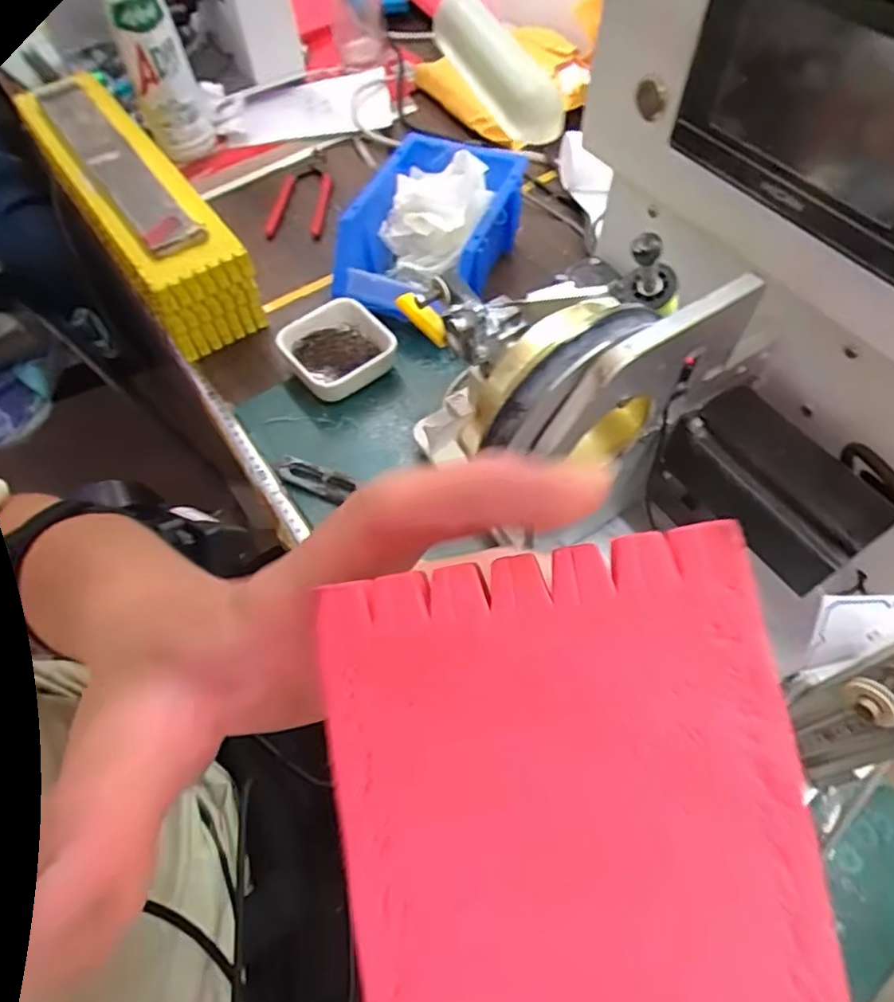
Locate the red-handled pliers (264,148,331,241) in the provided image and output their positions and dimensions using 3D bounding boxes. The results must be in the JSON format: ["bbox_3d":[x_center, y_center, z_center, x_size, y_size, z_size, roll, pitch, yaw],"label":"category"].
[{"bbox_3d":[-0.155,-0.335,0.670,0.063,0.018,0.142,0,60,3],"label":"red-handled pliers"}]

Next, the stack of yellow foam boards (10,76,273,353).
[{"bbox_3d":[-0.279,-0.262,0.581,0.083,0.104,0.288,-33,64,-16],"label":"stack of yellow foam boards"}]

